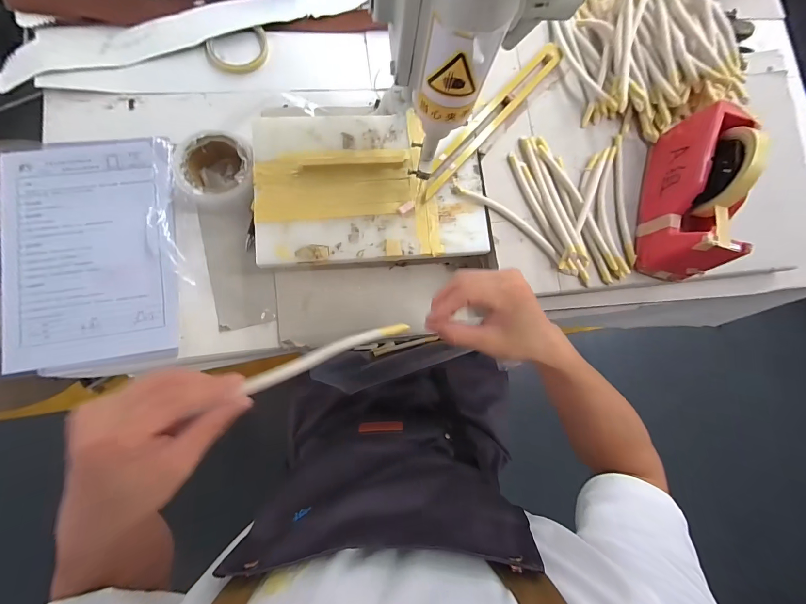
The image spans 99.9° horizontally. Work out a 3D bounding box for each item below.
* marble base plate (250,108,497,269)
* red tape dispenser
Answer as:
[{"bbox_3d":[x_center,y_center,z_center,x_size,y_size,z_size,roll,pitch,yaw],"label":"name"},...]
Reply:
[{"bbox_3d":[-0.041,-0.153,0.446,0.294,0.015,0.198,-4,83,-5],"label":"marble base plate"},{"bbox_3d":[0.376,-0.141,0.423,0.073,0.114,0.206,13,82,-2],"label":"red tape dispenser"}]

